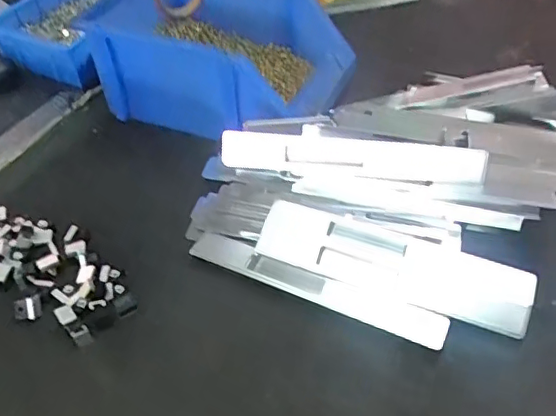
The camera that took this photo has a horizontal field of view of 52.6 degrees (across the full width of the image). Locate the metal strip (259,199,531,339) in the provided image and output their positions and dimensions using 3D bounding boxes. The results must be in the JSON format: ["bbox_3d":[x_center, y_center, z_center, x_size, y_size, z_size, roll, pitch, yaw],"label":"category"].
[{"bbox_3d":[0.089,0.043,0.442,0.210,0.007,0.052,17,69,15],"label":"metal strip"}]

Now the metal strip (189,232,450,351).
[{"bbox_3d":[0.027,0.062,0.441,0.209,0.008,0.030,19,50,18],"label":"metal strip"}]

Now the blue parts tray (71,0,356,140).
[{"bbox_3d":[-0.058,-0.160,0.590,0.247,0.105,0.153,17,49,16],"label":"blue parts tray"}]

